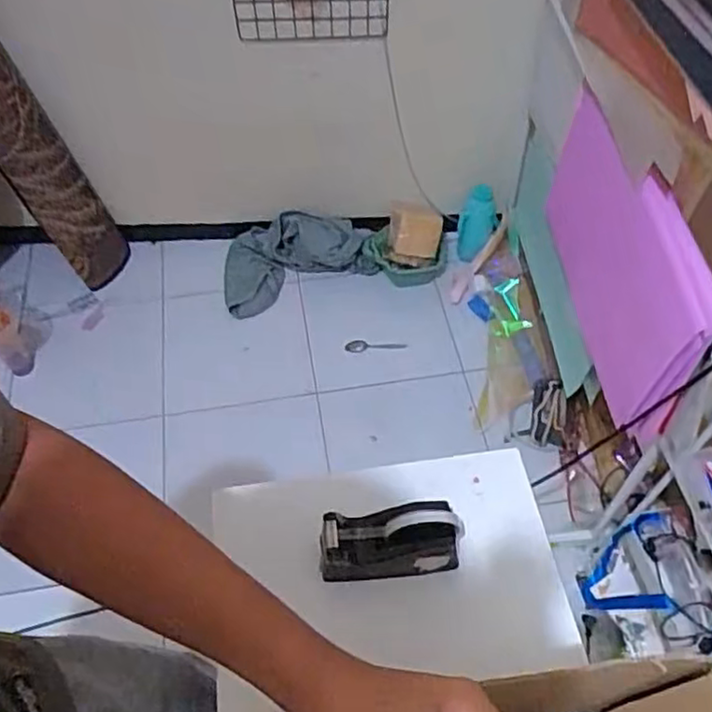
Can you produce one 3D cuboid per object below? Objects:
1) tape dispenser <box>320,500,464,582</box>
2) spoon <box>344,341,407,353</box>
[{"bbox_3d":[0.040,0.203,0.737,0.156,0.081,0.058,-5,55,-3],"label":"tape dispenser"},{"bbox_3d":[0.053,-0.026,1.764,0.161,0.017,0.034,-1,55,-1],"label":"spoon"}]

